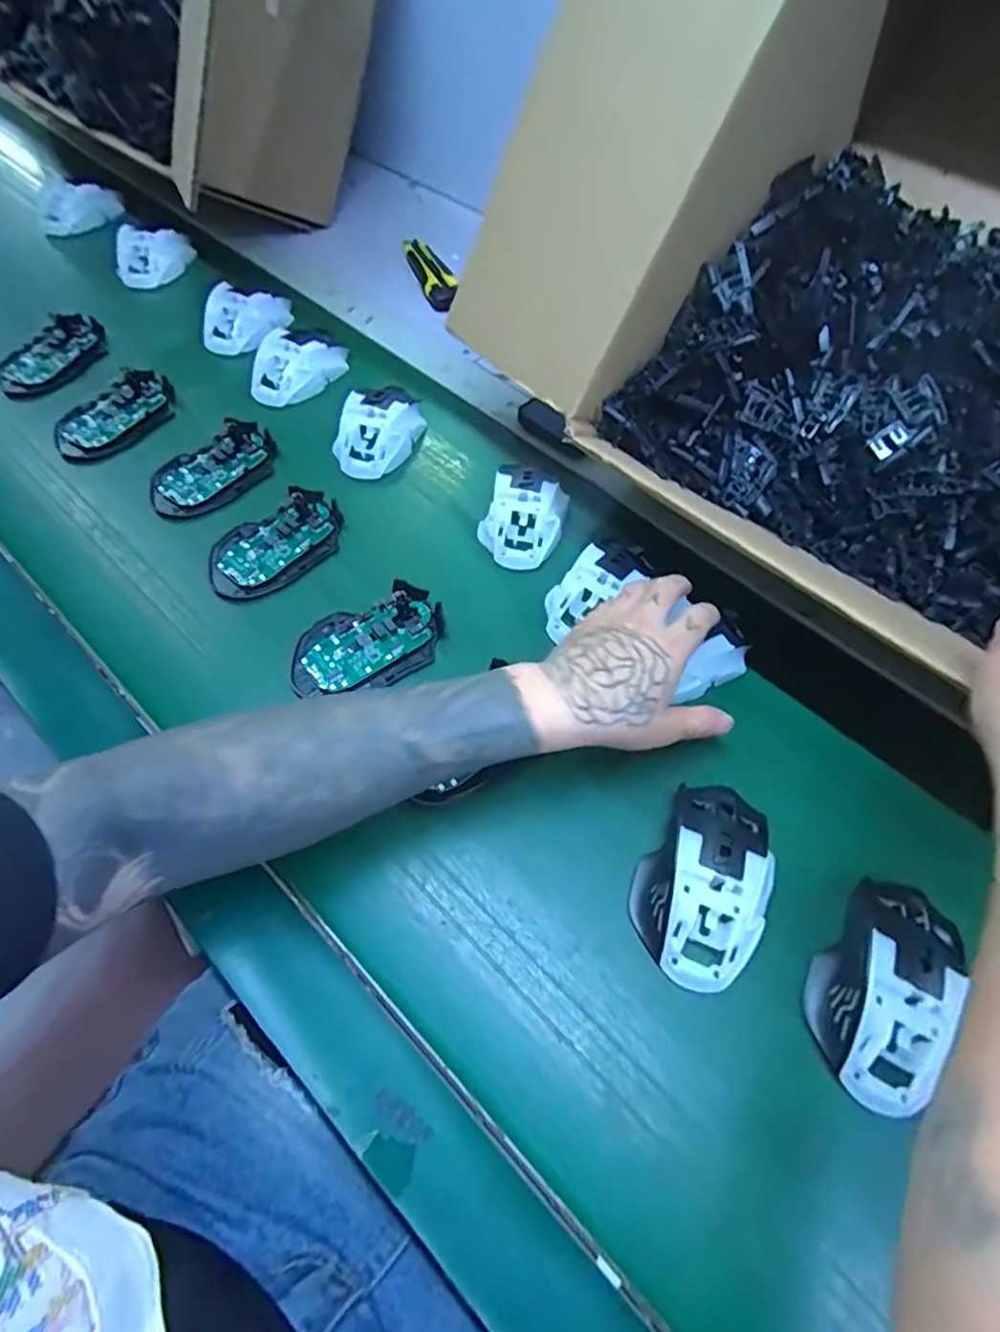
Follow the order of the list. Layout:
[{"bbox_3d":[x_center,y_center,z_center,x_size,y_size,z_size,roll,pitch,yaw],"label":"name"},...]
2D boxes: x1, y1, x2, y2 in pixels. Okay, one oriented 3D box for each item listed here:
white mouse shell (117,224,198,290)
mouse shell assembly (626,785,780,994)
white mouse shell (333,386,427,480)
[{"bbox_3d":[-0.394,-0.468,0.694,0.088,0.039,0.061,-23,62,-17],"label":"white mouse shell"},{"bbox_3d":[0.122,0.125,0.358,0.069,0.040,0.110,27,60,13],"label":"mouse shell assembly"},{"bbox_3d":[-0.113,-0.218,0.557,0.067,0.036,0.101,18,59,8],"label":"white mouse shell"}]

